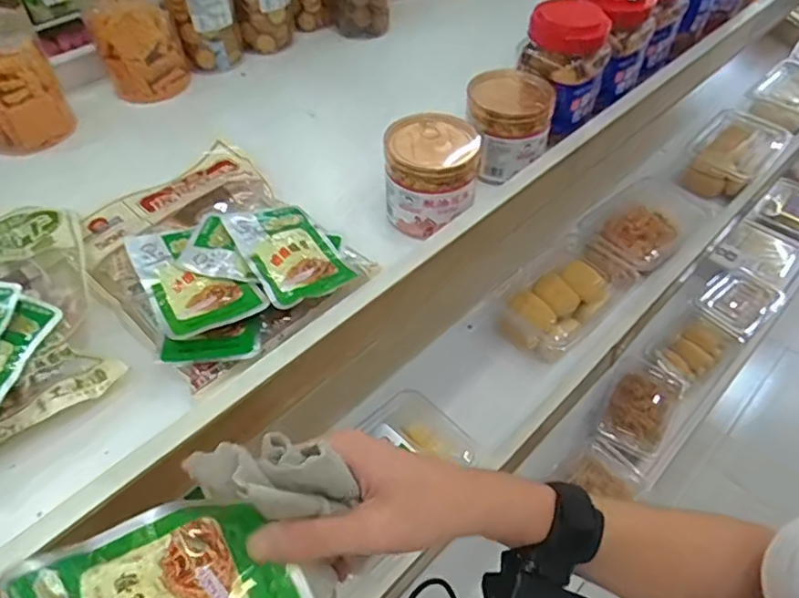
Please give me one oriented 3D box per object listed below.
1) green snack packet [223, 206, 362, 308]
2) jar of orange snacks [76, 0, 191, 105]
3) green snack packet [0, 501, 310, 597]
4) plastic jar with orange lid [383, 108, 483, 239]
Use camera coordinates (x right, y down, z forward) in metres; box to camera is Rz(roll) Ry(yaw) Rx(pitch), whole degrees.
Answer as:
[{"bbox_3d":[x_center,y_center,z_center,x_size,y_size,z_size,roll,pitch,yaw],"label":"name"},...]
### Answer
[{"bbox_3d":[-0.107,-0.048,0.568,0.084,0.020,0.141,-25,54,-21],"label":"green snack packet"},{"bbox_3d":[-0.369,-0.373,0.813,0.106,0.163,0.097,-16,51,-14],"label":"jar of orange snacks"},{"bbox_3d":[-0.125,0.155,0.295,0.137,0.020,0.083,-21,89,-6],"label":"green snack packet"},{"bbox_3d":[0.034,-0.135,0.626,0.094,0.094,0.096,3,49,2],"label":"plastic jar with orange lid"}]

